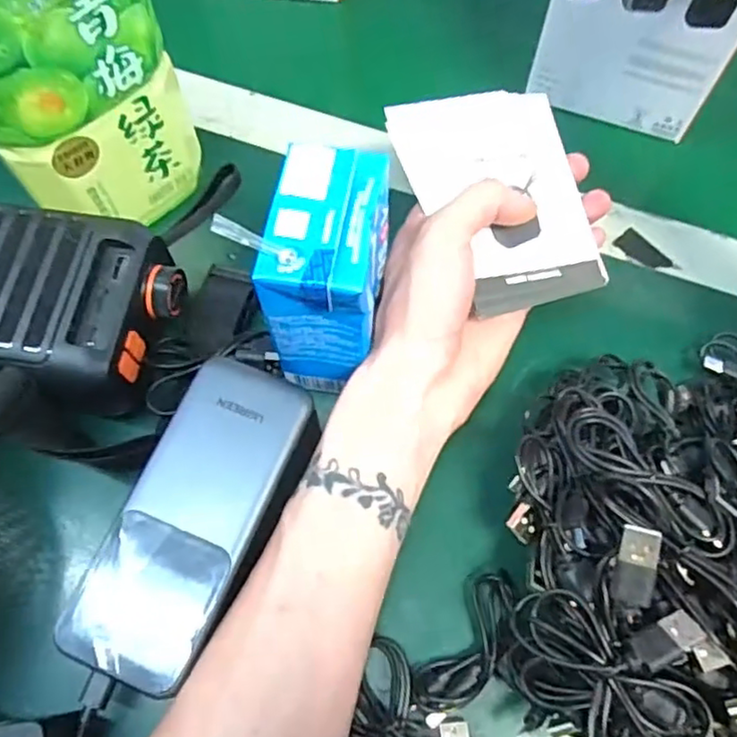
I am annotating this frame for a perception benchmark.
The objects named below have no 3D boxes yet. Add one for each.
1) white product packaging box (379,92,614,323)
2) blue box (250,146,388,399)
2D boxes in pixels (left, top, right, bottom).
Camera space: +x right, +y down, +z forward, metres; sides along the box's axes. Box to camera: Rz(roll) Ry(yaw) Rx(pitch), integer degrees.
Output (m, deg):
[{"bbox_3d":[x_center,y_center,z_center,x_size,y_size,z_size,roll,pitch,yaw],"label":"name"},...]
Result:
[{"bbox_3d":[0.063,-0.085,0.320,0.080,0.008,0.113,-16,79,-10],"label":"white product packaging box"},{"bbox_3d":[-0.016,-0.039,0.288,0.042,0.093,0.066,9,68,4],"label":"blue box"}]

